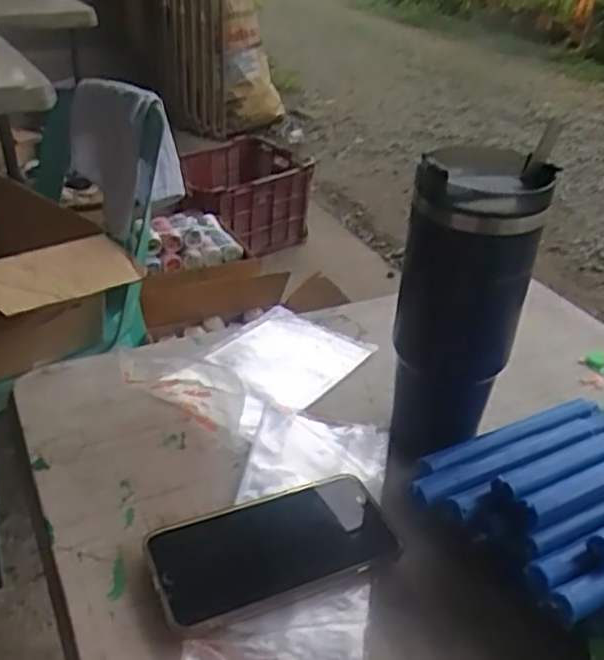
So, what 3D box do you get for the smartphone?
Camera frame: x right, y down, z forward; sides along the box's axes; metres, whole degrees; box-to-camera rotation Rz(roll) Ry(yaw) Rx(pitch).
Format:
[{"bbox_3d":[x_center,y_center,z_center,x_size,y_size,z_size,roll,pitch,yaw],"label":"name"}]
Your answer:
[{"bbox_3d":[-0.019,0.144,0.464,0.157,0.016,0.083,-13,36,-23],"label":"smartphone"}]

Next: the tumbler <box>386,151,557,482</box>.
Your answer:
[{"bbox_3d":[0.112,-0.009,0.507,0.087,0.219,0.085,6,33,4],"label":"tumbler"}]

